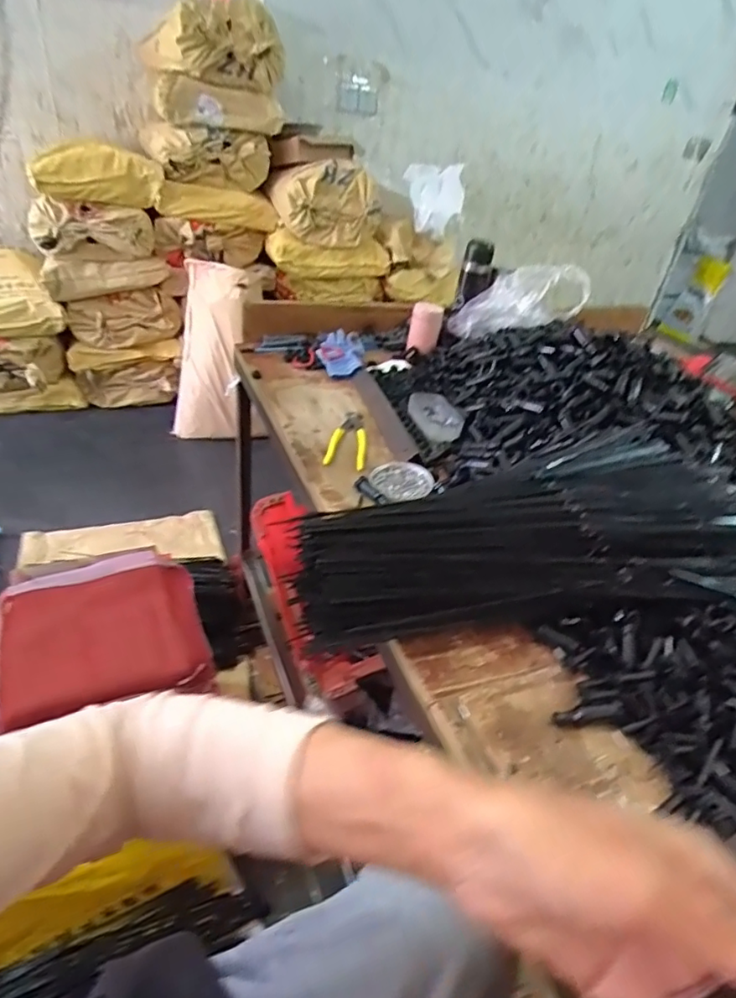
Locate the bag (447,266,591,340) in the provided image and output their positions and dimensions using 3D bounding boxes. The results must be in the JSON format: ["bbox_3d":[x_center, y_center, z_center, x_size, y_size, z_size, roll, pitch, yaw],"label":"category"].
[{"bbox_3d":[0.303,-0.406,1.164,0.289,0.110,0.061,-12,26,28],"label":"bag"}]

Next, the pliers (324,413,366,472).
[{"bbox_3d":[-0.033,-0.099,0.906,0.062,0.016,0.153,5,35,0],"label":"pliers"}]

